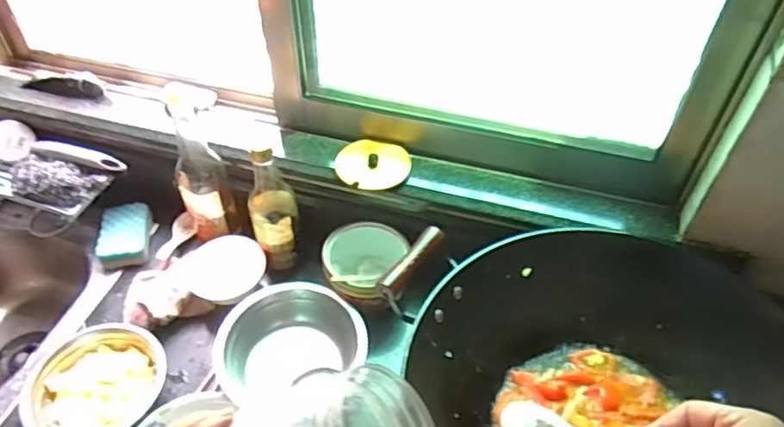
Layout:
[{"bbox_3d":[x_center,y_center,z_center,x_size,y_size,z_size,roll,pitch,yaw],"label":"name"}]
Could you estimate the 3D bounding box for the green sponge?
[{"bbox_3d":[-0.444,0.036,0.960,0.076,0.036,0.108,-9,47,-7],"label":"green sponge"}]

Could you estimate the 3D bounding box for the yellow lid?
[{"bbox_3d":[-0.029,-0.071,0.850,0.106,0.014,0.090,19,61,9],"label":"yellow lid"}]

